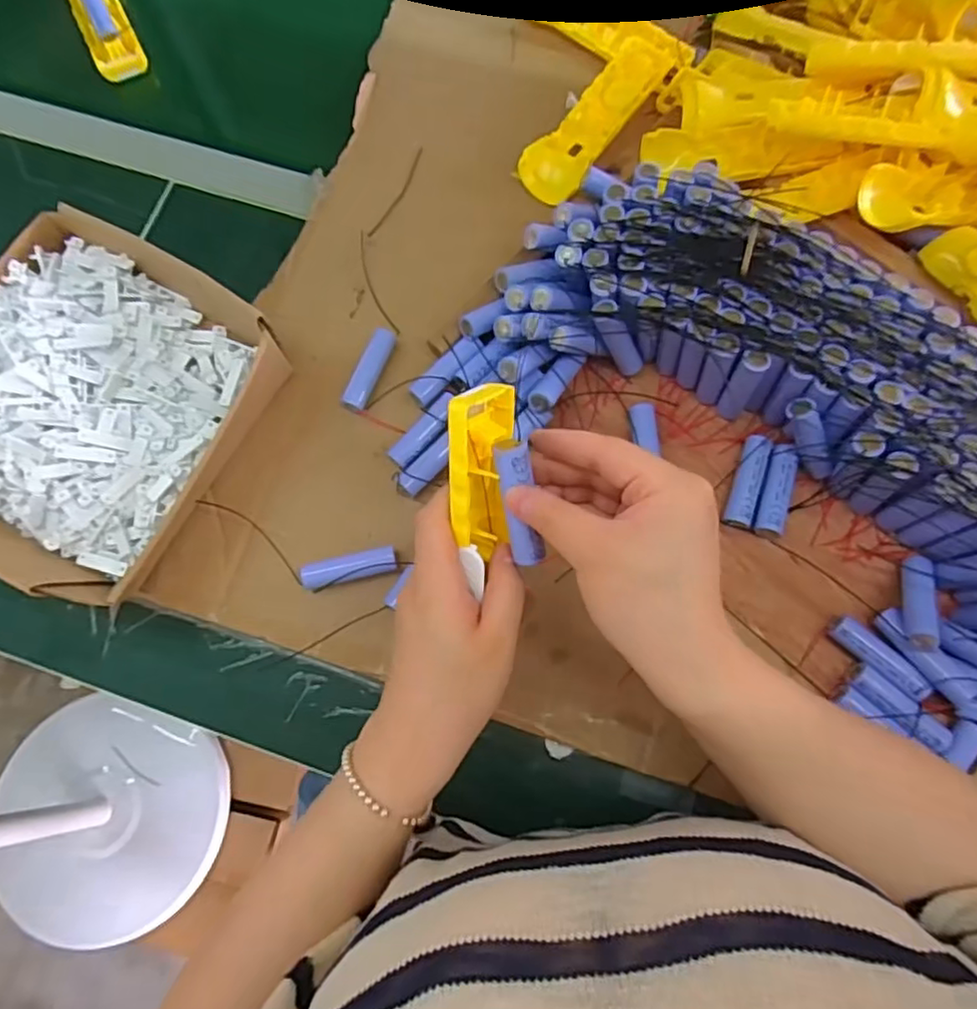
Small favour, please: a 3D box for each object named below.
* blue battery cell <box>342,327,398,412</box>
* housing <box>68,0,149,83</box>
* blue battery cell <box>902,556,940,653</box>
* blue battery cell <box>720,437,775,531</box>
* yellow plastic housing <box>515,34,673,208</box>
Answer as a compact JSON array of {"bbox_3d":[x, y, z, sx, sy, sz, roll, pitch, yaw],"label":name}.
[{"bbox_3d":[-0.089,-0.103,0.487,0.017,0.015,0.068,23,76,7],"label":"blue battery cell"},{"bbox_3d":[-0.363,-0.461,0.599,0.048,0.028,0.148,-27,76,-6],"label":"housing"},{"bbox_3d":[0.277,0.061,0.412,0.014,0.016,0.066,17,55,6],"label":"blue battery cell"},{"bbox_3d":[0.182,-0.017,0.451,0.019,0.018,0.066,18,76,6],"label":"blue battery cell"},{"bbox_3d":[0.093,-0.328,0.541,0.047,0.020,0.179,34,78,10],"label":"yellow plastic housing"}]

